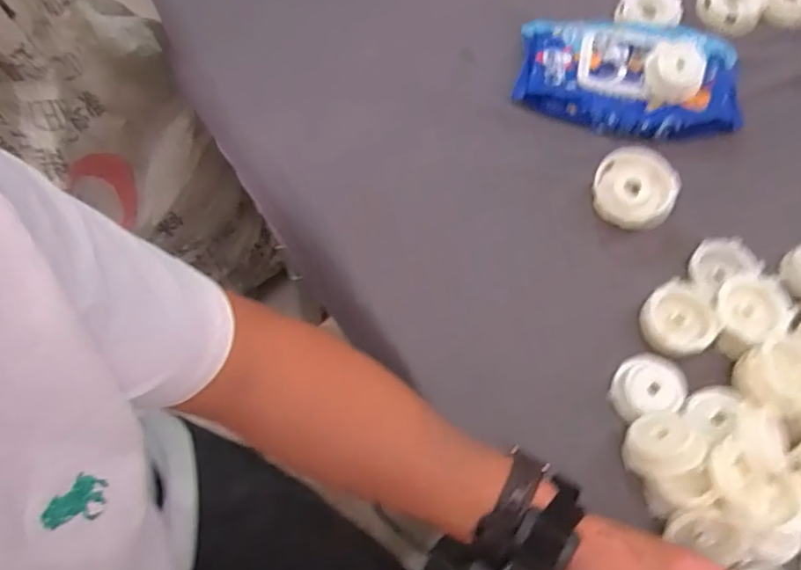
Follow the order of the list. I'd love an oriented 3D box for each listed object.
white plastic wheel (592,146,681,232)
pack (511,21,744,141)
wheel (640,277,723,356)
[{"bbox_3d":[0.207,-0.083,0.515,0.070,0.033,0.074,-1,69,2],"label":"white plastic wheel"},{"bbox_3d":[0.217,-0.200,0.553,0.207,0.039,0.114,11,70,6],"label":"pack"},{"bbox_3d":[0.224,0.030,0.470,0.054,0.029,0.057,-1,69,2],"label":"wheel"}]

